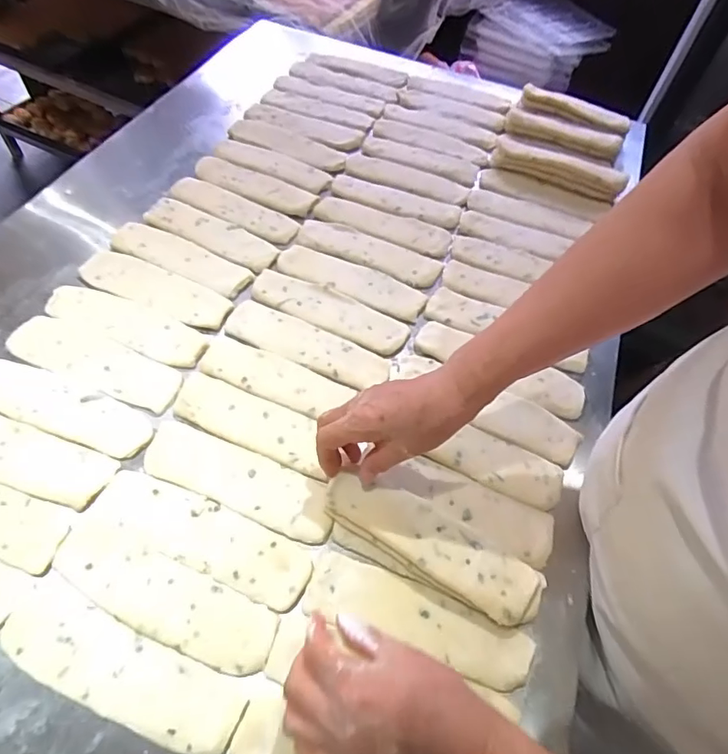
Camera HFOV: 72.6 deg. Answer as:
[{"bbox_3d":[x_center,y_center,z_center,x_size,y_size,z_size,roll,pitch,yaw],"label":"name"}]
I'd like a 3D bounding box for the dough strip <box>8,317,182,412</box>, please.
[{"bbox_3d":[-0.292,-0.020,0.541,0.191,0.007,0.062,21,57,9],"label":"dough strip"}]

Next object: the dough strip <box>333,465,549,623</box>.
[{"bbox_3d":[0.062,0.149,0.445,0.202,0.018,0.062,27,59,9],"label":"dough strip"}]

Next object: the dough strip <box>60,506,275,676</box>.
[{"bbox_3d":[-0.172,0.183,0.419,0.204,0.008,0.059,24,58,11],"label":"dough strip"}]

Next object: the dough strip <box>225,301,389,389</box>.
[{"bbox_3d":[-0.068,-0.038,0.579,0.196,0.006,0.056,23,58,10],"label":"dough strip"}]

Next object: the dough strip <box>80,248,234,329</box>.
[{"bbox_3d":[-0.254,-0.109,0.604,0.188,0.008,0.057,21,58,9],"label":"dough strip"}]

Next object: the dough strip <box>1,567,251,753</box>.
[{"bbox_3d":[-0.190,0.225,0.389,0.201,0.006,0.064,19,57,8],"label":"dough strip"}]

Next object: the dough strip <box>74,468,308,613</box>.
[{"bbox_3d":[-0.150,0.142,0.448,0.209,0.007,0.063,19,57,8],"label":"dough strip"}]

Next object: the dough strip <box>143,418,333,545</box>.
[{"bbox_3d":[-0.122,0.098,0.480,0.199,0.010,0.060,20,57,9],"label":"dough strip"}]

